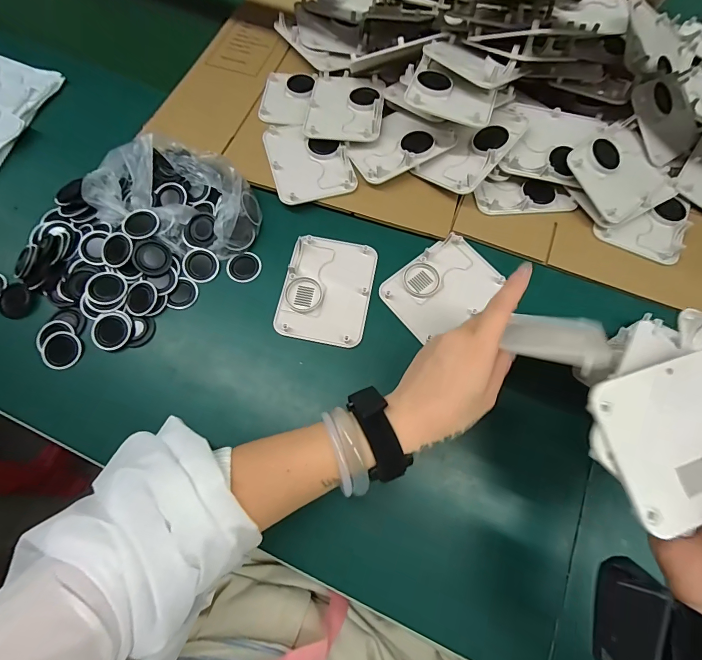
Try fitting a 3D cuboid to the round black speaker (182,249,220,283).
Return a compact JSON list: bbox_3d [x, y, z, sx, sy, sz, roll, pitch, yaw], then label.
[{"bbox_3d":[-0.171,-0.073,0.416,0.039,0.004,0.037,0,84,-5],"label":"round black speaker"}]

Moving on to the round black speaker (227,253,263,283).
[{"bbox_3d":[-0.123,-0.073,0.423,0.039,0.006,0.034,-39,76,-14],"label":"round black speaker"}]

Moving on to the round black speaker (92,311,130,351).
[{"bbox_3d":[-0.256,0.002,0.389,0.040,0.007,0.039,0,70,-1],"label":"round black speaker"}]

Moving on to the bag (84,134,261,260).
[{"bbox_3d":[-0.197,-0.160,0.412,0.186,0.055,0.120,23,71,7],"label":"bag"}]

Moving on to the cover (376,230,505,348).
[{"bbox_3d":[0.104,-0.050,0.413,0.126,0.011,0.085,-35,75,-13],"label":"cover"}]

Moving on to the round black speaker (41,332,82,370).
[{"bbox_3d":[-0.303,0.020,0.383,0.036,0.006,0.039,0,70,-1],"label":"round black speaker"}]

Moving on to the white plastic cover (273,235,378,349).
[{"bbox_3d":[-0.027,-0.047,0.409,0.097,0.008,0.124,11,70,3],"label":"white plastic cover"}]

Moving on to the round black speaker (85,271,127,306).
[{"bbox_3d":[-0.266,-0.045,0.398,0.038,0.005,0.038,2,76,-10],"label":"round black speaker"}]

